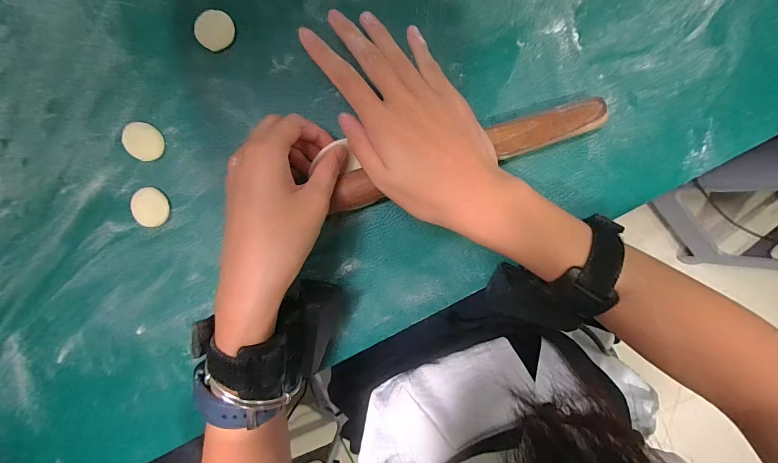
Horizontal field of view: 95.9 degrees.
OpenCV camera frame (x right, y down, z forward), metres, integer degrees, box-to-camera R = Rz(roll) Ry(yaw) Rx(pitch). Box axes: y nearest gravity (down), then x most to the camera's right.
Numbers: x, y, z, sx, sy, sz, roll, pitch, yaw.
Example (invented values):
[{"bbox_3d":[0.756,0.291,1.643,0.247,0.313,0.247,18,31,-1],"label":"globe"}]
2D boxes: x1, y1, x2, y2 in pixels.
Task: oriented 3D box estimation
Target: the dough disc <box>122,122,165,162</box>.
[{"bbox_3d":[-0.191,-0.069,0.272,0.030,0.007,0.027,7,97,-2],"label":"dough disc"}]

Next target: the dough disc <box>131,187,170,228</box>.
[{"bbox_3d":[-0.190,-0.019,0.279,0.027,0.007,0.031,15,97,-2],"label":"dough disc"}]

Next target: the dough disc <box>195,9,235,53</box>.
[{"bbox_3d":[-0.129,-0.150,0.262,0.028,0.008,0.026,0,97,-1],"label":"dough disc"}]

